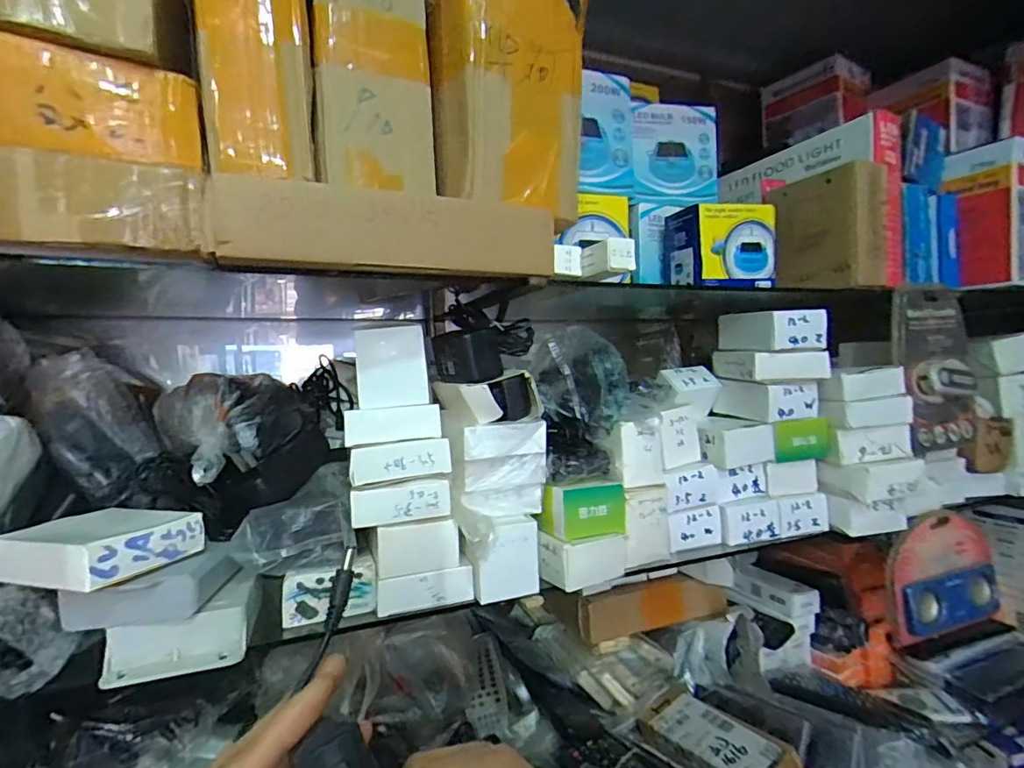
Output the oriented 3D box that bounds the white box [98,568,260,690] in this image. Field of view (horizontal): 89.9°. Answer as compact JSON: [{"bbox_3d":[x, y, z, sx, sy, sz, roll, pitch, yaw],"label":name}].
[{"bbox_3d":[-0.231,0.173,0.366,0.087,0.040,0.067,-3,1,-23],"label":"white box"}]

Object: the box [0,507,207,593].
[{"bbox_3d":[-0.284,0.110,0.355,0.097,0.030,0.079,-2,1,21],"label":"box"}]

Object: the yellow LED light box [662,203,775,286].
[{"bbox_3d":[0.250,-0.159,0.620,0.106,0.092,0.080,-3,1,-16],"label":"yellow LED light box"}]

